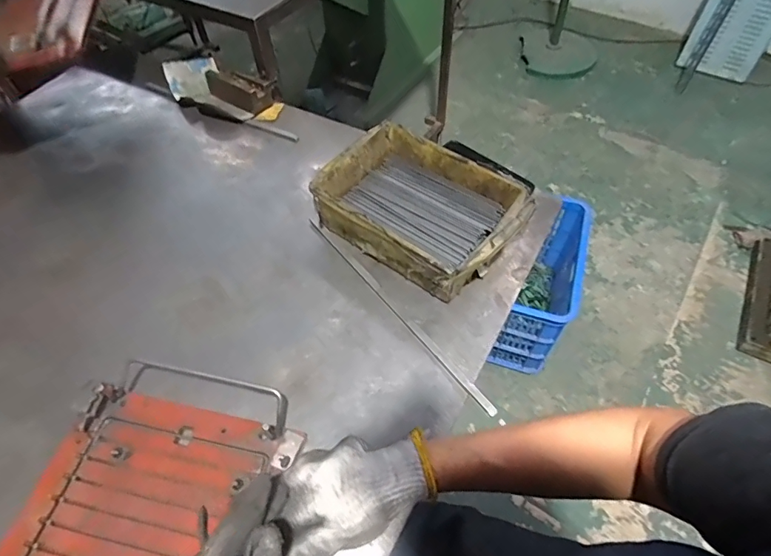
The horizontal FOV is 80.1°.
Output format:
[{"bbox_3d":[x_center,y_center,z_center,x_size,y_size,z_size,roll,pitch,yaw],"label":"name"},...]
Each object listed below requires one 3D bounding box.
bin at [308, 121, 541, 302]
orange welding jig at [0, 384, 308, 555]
[{"bbox_3d":[0.046,-0.093,0.623,0.255,0.072,0.177,33,60,23],"label":"bin"},{"bbox_3d":[-0.237,0.256,0.411,0.220,0.023,0.304,12,54,10],"label":"orange welding jig"}]

